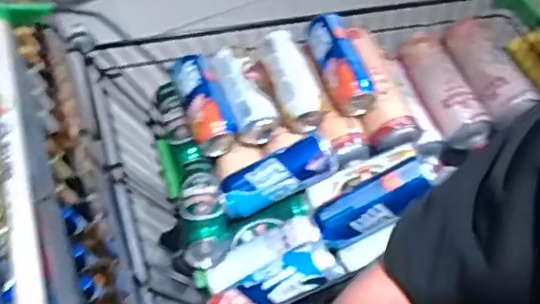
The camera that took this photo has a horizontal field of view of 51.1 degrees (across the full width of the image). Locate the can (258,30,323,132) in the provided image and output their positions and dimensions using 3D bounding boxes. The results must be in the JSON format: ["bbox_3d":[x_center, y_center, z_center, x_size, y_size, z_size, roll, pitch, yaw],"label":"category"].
[{"bbox_3d":[0.033,-0.118,0.883,0.069,0.056,0.170,-16,58,-6],"label":"can"}]

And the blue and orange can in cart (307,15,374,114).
[{"bbox_3d":[0.107,-0.142,0.875,0.064,0.069,0.164,-18,58,-7],"label":"blue and orange can in cart"}]

